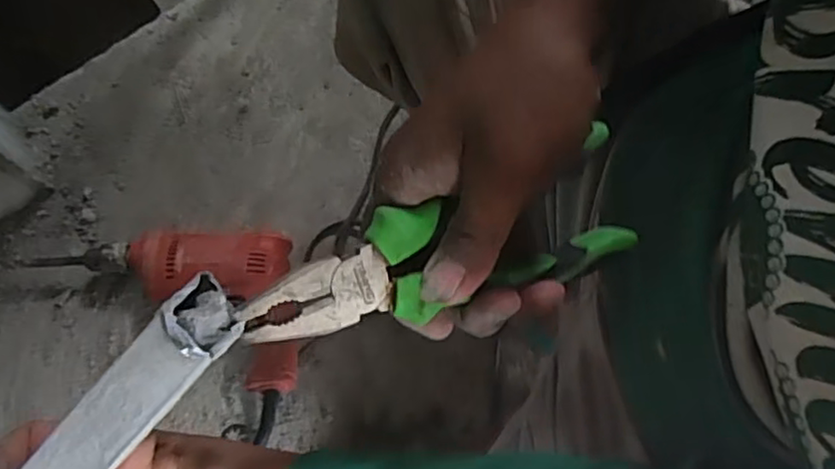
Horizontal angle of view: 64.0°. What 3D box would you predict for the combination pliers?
[{"bbox_3d":[0.012,0.001,0.283,0.176,0.021,0.058,-13,73,-18],"label":"combination pliers"}]

